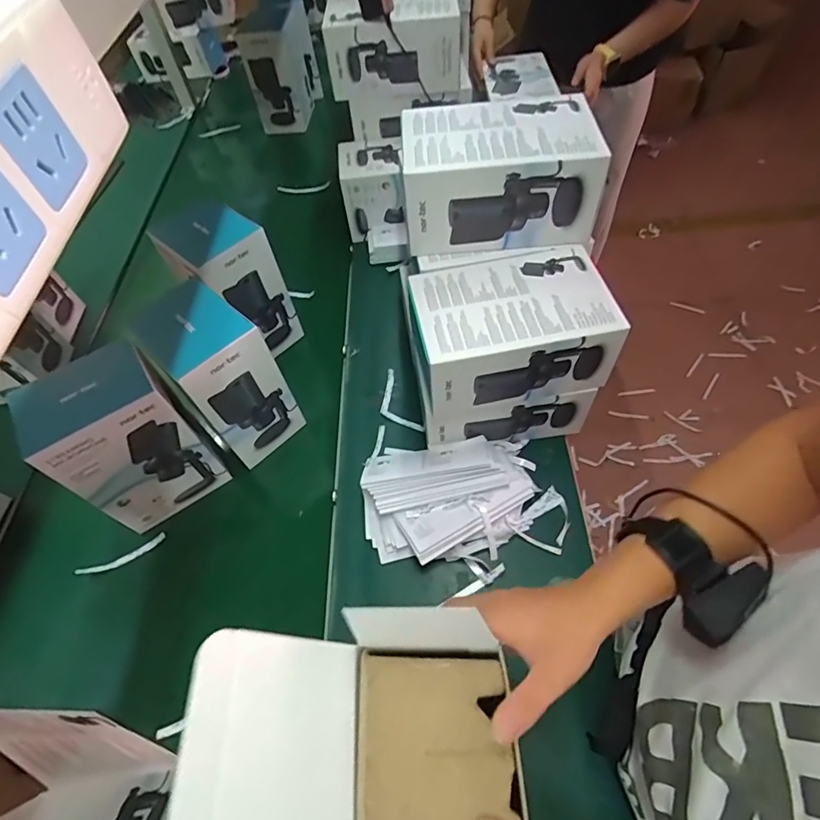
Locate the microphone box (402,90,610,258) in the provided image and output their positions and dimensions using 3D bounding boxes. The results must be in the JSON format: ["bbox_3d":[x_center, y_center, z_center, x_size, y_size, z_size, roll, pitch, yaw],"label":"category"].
[{"bbox_3d":[0.113,-0.292,0.613,0.228,0.128,0.132,0,55,5],"label":"microphone box"}]

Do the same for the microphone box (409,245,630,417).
[{"bbox_3d":[0.126,-0.103,0.620,0.227,0.113,0.152,-10,55,-1],"label":"microphone box"}]

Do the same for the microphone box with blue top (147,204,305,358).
[{"bbox_3d":[-0.296,-0.199,0.801,0.143,0.244,0.116,30,63,23],"label":"microphone box with blue top"}]

